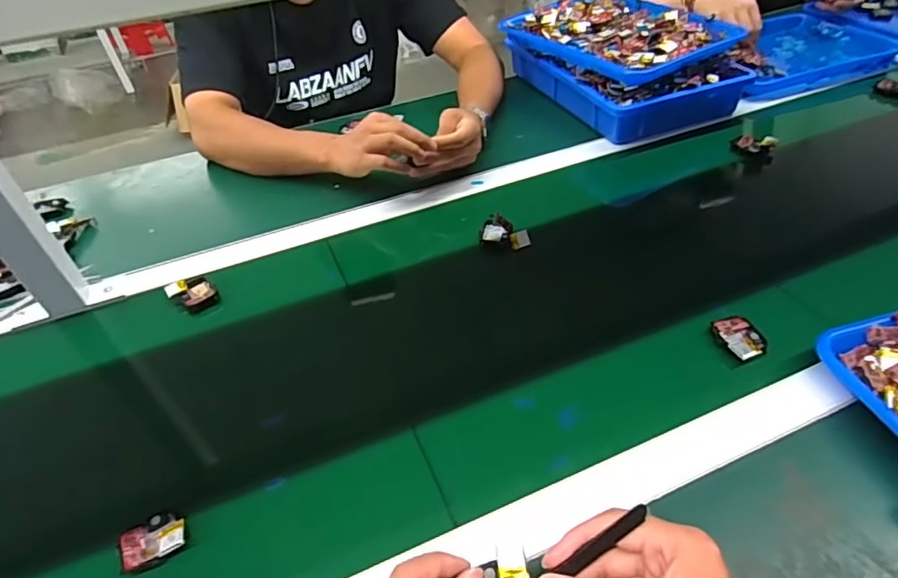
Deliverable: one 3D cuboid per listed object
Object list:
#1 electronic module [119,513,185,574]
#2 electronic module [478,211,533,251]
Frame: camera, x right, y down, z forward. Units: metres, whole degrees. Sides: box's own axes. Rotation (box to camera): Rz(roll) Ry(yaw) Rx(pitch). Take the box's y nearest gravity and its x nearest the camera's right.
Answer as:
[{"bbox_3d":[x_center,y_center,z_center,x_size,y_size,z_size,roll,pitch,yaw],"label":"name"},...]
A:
[{"bbox_3d":[-0.222,0.188,0.398,0.047,0.016,0.039,-19,43,-16],"label":"electronic module"},{"bbox_3d":[0.069,-0.071,0.636,0.063,0.035,0.025,18,46,23],"label":"electronic module"}]

